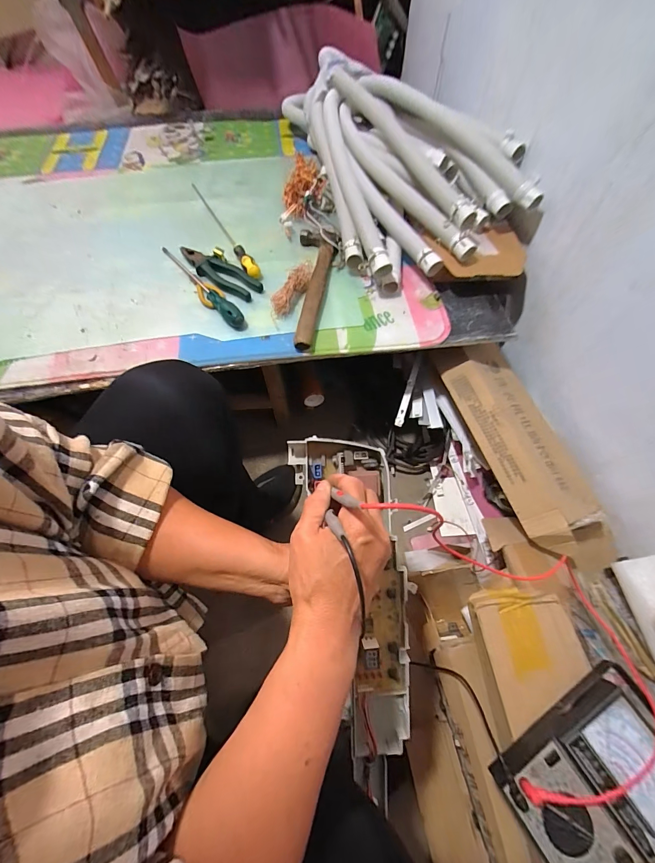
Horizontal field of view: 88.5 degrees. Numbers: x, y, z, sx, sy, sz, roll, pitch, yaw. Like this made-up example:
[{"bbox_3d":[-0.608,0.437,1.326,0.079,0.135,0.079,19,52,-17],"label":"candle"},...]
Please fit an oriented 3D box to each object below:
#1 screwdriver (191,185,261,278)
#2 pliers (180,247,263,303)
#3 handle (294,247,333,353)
[{"bbox_3d":[-0.220,-0.425,0.710,0.026,0.028,0.345,-27,65,-15],"label":"screwdriver"},{"bbox_3d":[-0.206,-0.304,0.639,0.180,0.022,0.046,29,64,15],"label":"pliers"},{"bbox_3d":[-0.023,-0.251,0.622,0.030,0.032,0.264,9,61,4],"label":"handle"}]

